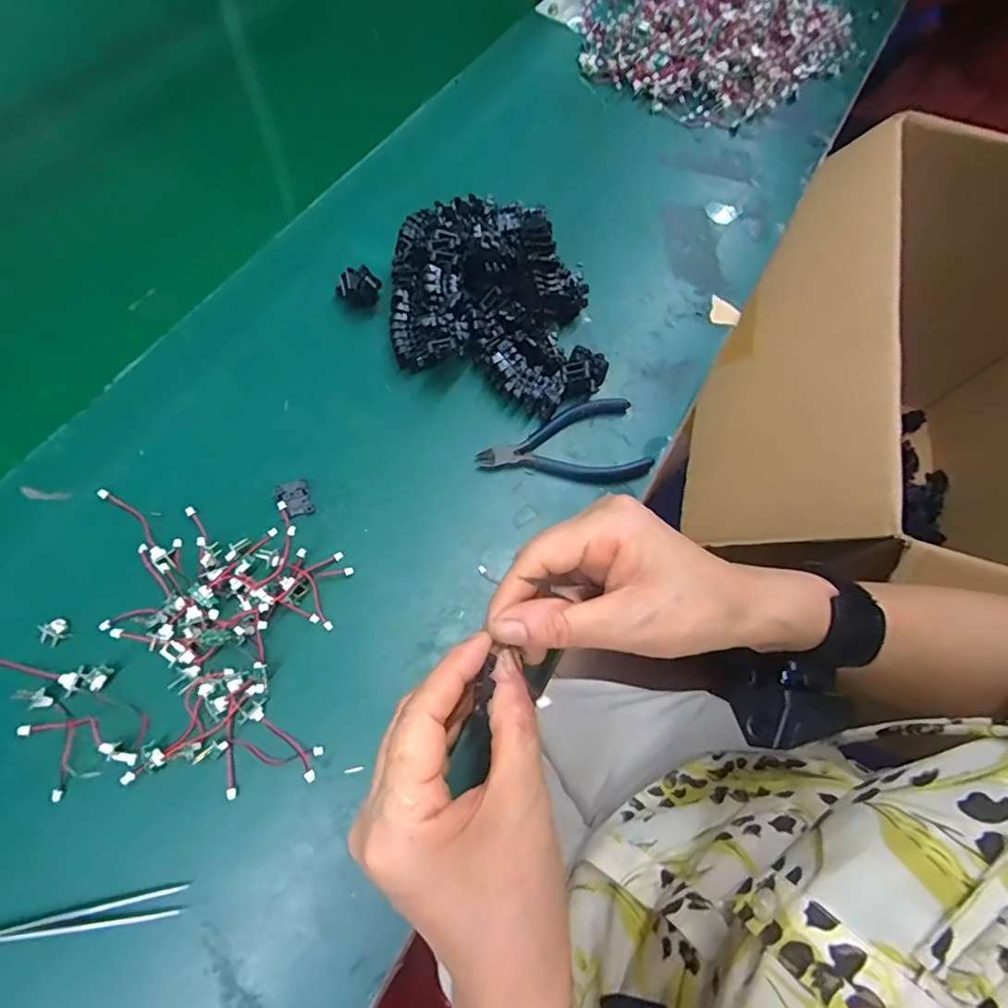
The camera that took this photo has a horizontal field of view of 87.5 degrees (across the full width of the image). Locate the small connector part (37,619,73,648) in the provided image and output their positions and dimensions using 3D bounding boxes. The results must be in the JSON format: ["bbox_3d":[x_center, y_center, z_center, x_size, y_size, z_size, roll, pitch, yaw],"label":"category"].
[{"bbox_3d":[-0.250,0.071,0.292,0.013,0.004,0.016,-34,76,-18],"label":"small connector part"}]

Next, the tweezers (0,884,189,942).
[{"bbox_3d":[-0.205,0.197,0.244,0.100,0.008,0.012,-7,69,-10],"label":"tweezers"}]

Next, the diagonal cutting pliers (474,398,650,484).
[{"bbox_3d":[0.041,-0.041,0.369,0.118,0.010,0.059,-7,69,-10],"label":"diagonal cutting pliers"}]

